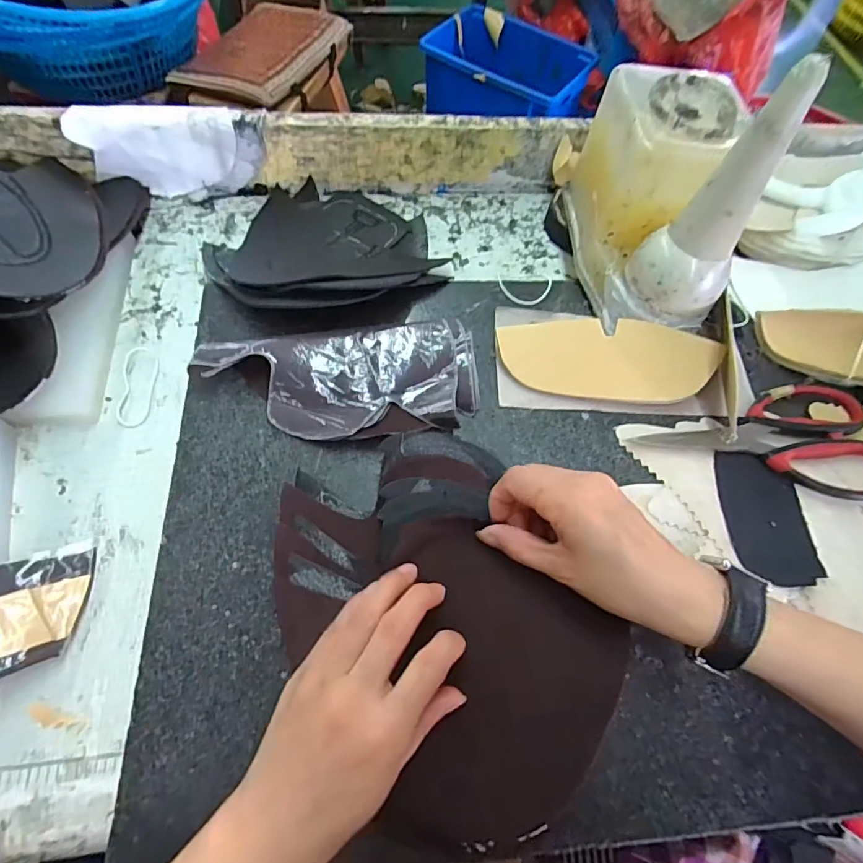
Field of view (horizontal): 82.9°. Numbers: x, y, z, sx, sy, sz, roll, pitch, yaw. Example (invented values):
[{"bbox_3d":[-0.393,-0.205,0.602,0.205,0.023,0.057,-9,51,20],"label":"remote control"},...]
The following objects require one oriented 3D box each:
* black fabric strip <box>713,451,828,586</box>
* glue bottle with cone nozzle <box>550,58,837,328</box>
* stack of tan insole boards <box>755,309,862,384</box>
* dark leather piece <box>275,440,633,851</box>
[{"bbox_3d":[0.237,0.059,0.347,0.058,0.008,0.094,3,63,-2],"label":"black fabric strip"},{"bbox_3d":[0.182,-0.198,0.377,0.089,0.173,0.201,2,63,-3],"label":"glue bottle with cone nozzle"},{"bbox_3d":[0.361,-0.066,0.402,0.168,0.022,0.054,13,98,9],"label":"stack of tan insole boards"},{"bbox_3d":[0.007,0.107,0.292,0.169,0.036,0.220,-32,70,-18],"label":"dark leather piece"}]

